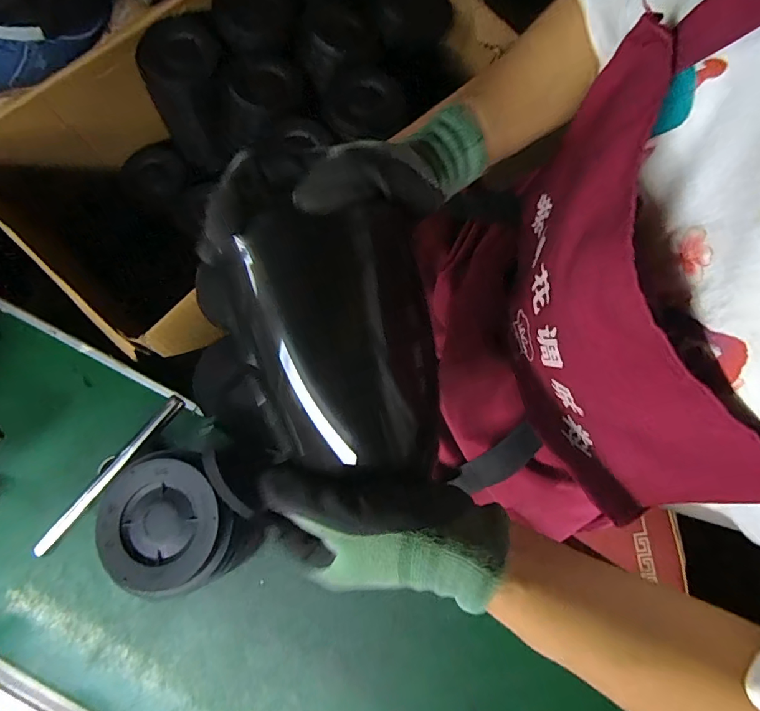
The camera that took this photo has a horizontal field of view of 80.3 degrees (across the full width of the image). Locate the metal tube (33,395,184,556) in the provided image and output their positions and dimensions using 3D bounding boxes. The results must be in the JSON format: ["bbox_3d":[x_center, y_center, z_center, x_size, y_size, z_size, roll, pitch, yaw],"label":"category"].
[{"bbox_3d":[-0.285,0.124,0.478,0.017,0.012,0.200,39,81,6],"label":"metal tube"}]

